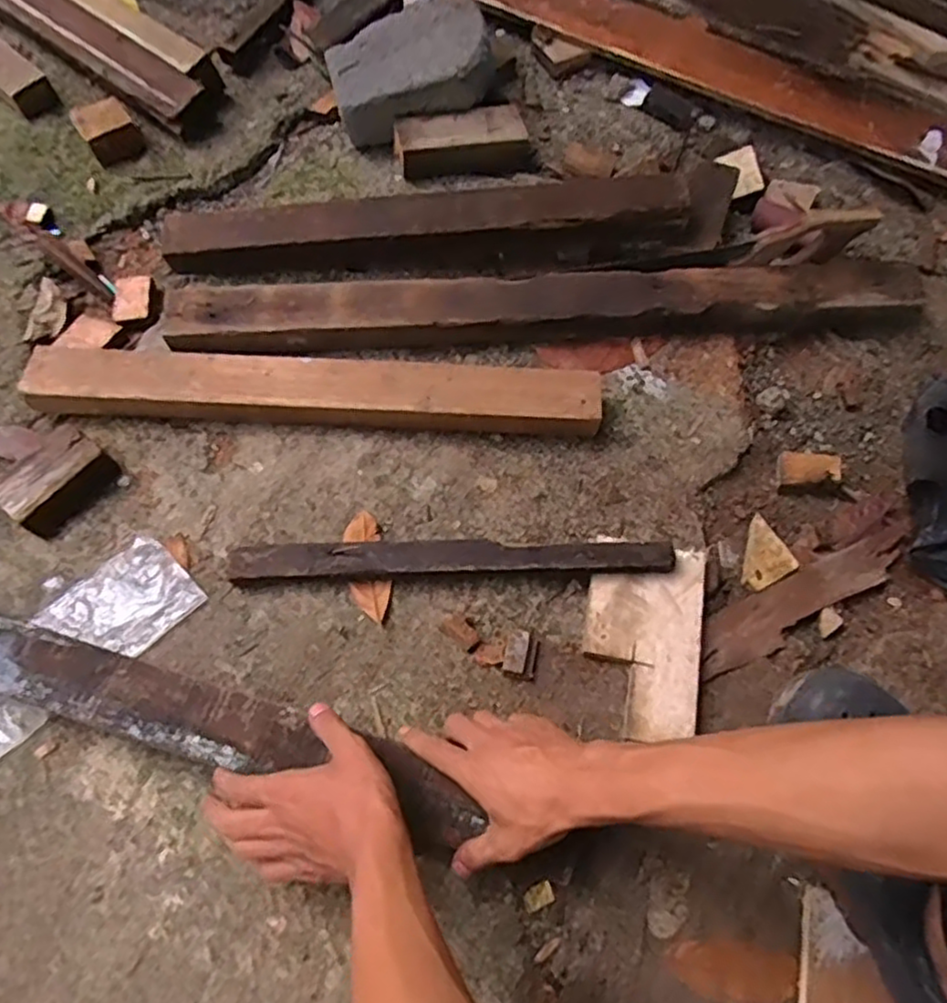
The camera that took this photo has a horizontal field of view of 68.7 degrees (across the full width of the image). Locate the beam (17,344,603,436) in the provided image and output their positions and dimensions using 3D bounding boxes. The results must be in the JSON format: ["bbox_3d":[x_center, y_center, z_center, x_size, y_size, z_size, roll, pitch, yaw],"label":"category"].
[{"bbox_3d":[-0.156,-0.109,0.698,0.564,0.046,0.067,3,66,1],"label":"beam"}]

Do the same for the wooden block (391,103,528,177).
[{"bbox_3d":[-0.014,-0.443,0.853,0.164,0.048,0.073,-8,67,-4],"label":"wooden block"}]

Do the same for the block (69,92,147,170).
[{"bbox_3d":[-0.457,-0.466,0.867,0.065,0.046,0.073,-35,71,-15],"label":"block"}]

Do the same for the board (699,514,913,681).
[{"bbox_3d":[0.319,0.089,0.658,0.256,0.013,0.051,-25,69,-11],"label":"board"}]

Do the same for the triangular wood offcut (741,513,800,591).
[{"bbox_3d":[0.277,0.051,0.673,0.054,0.014,0.060,-30,70,-13],"label":"triangular wood offcut"}]

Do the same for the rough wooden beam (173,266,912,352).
[{"bbox_3d":[0.085,-0.202,0.742,0.796,0.048,0.072,-3,66,-2],"label":"rough wooden beam"}]

